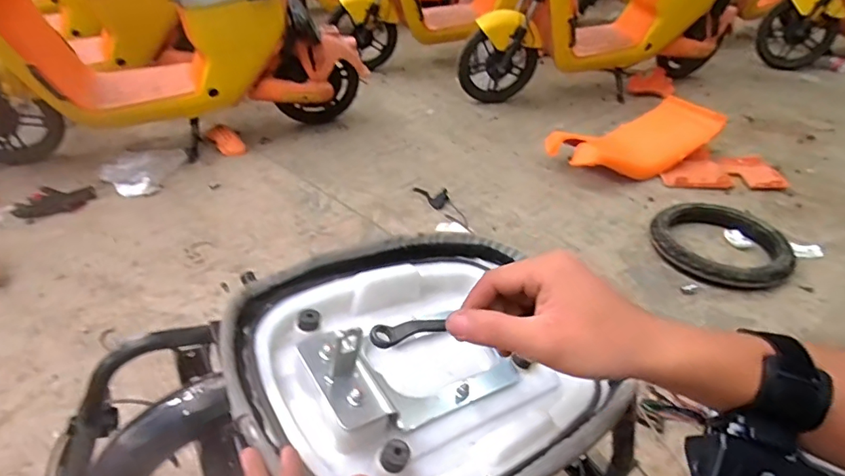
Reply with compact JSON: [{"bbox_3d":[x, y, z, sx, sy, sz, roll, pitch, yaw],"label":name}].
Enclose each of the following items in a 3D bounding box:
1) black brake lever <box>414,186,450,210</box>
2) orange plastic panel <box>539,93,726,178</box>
[{"bbox_3d":[0.039,-0.151,1.648,0.078,0.024,0.148,-22,44,-24],"label":"black brake lever"},{"bbox_3d":[0.744,-0.348,1.741,0.591,0.175,0.236,-10,38,8],"label":"orange plastic panel"}]

